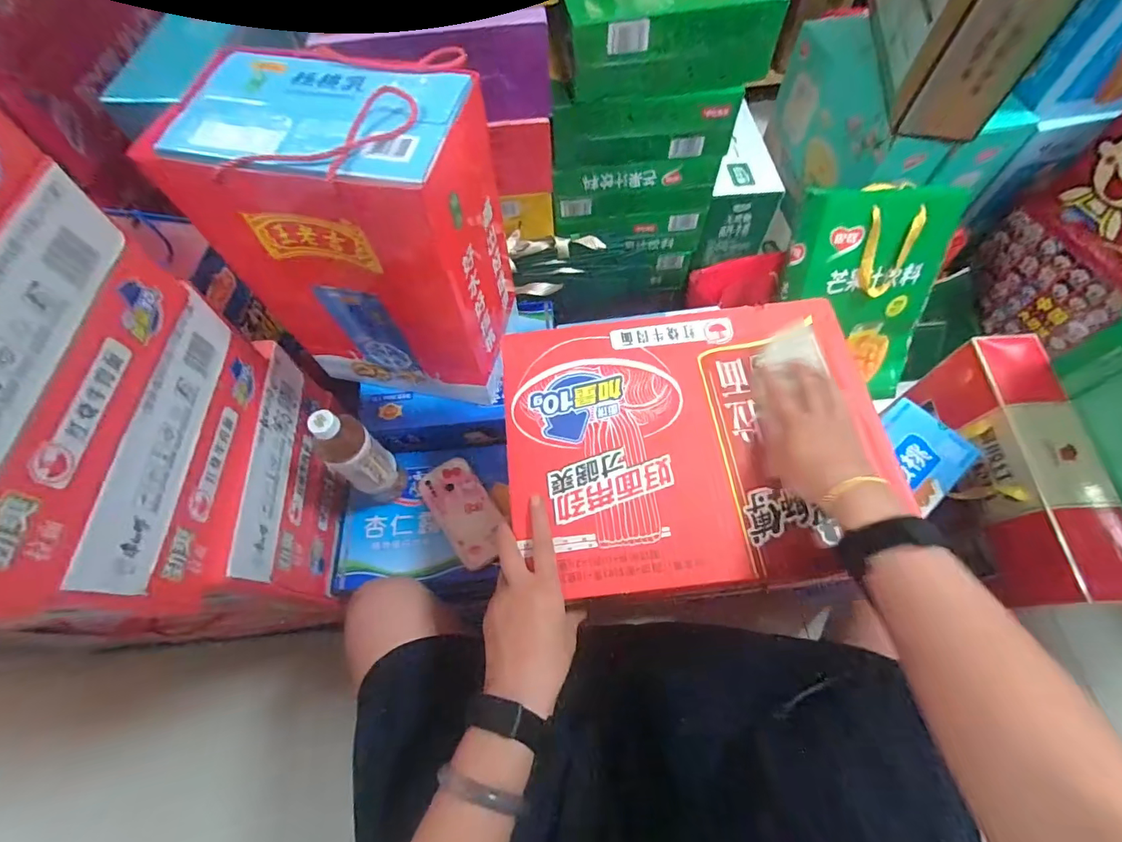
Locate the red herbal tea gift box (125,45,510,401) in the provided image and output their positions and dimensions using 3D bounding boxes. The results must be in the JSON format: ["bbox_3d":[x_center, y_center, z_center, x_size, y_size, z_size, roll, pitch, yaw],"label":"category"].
[{"bbox_3d":[-0.219,-0.204,0.586,0.271,0.361,0.173,9,62,9],"label":"red herbal tea gift box"}]

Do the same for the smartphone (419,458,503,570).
[{"bbox_3d":[-0.140,0.130,0.695,0.079,0.017,0.161,-32,67,-16],"label":"smartphone"}]

